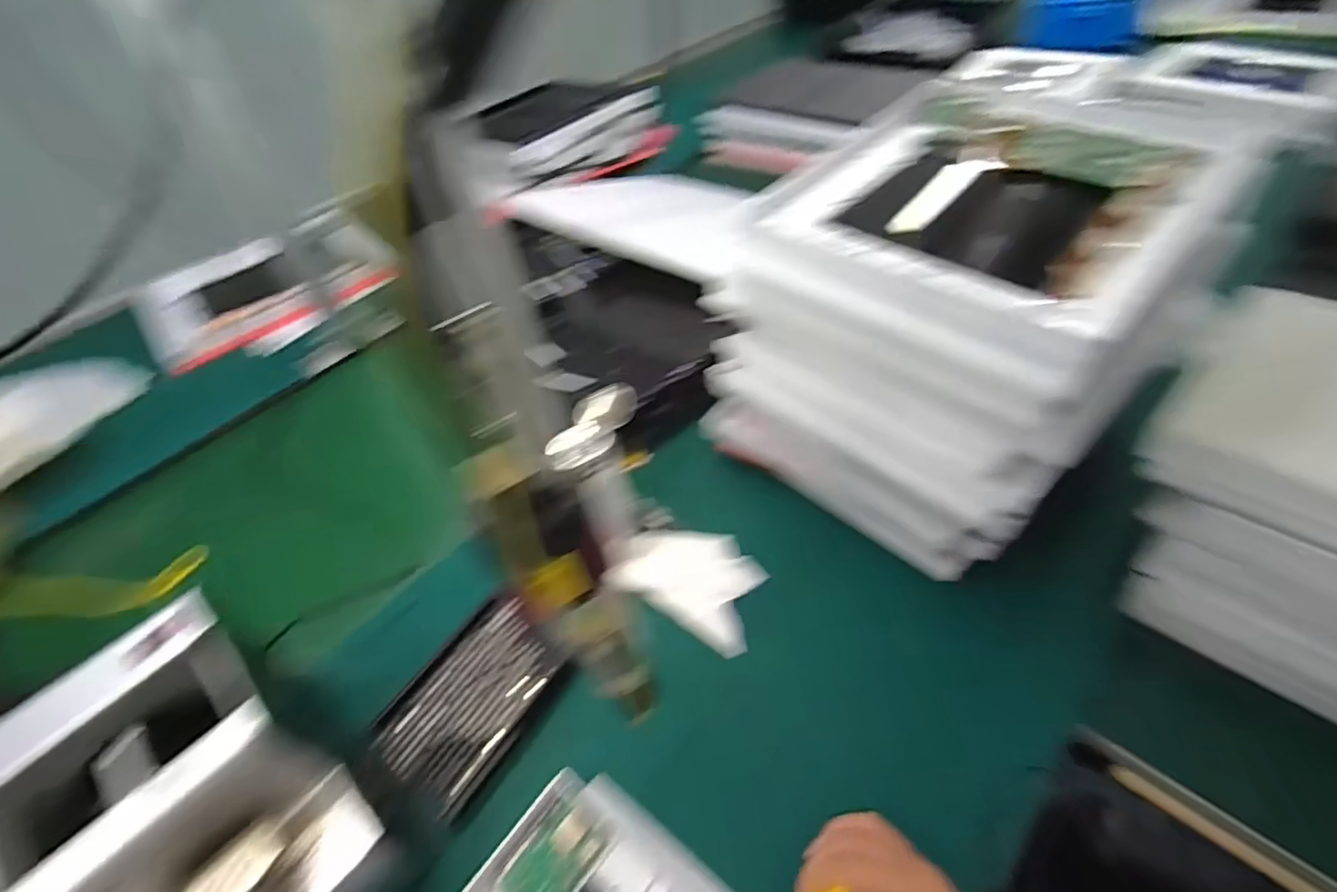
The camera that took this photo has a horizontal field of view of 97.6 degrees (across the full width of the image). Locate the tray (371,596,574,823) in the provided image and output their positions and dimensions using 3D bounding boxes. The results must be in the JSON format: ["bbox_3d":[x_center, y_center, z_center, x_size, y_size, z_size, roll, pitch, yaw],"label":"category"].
[{"bbox_3d":[-0.142,0.182,0.431,0.087,0.017,0.132,25,53,24],"label":"tray"}]

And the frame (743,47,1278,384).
[{"bbox_3d":[0.229,-0.186,0.434,0.256,0.036,0.293,30,55,27],"label":"frame"}]

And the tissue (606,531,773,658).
[{"bbox_3d":[0.019,0.103,0.477,0.118,0.022,0.087,22,52,22],"label":"tissue"}]

